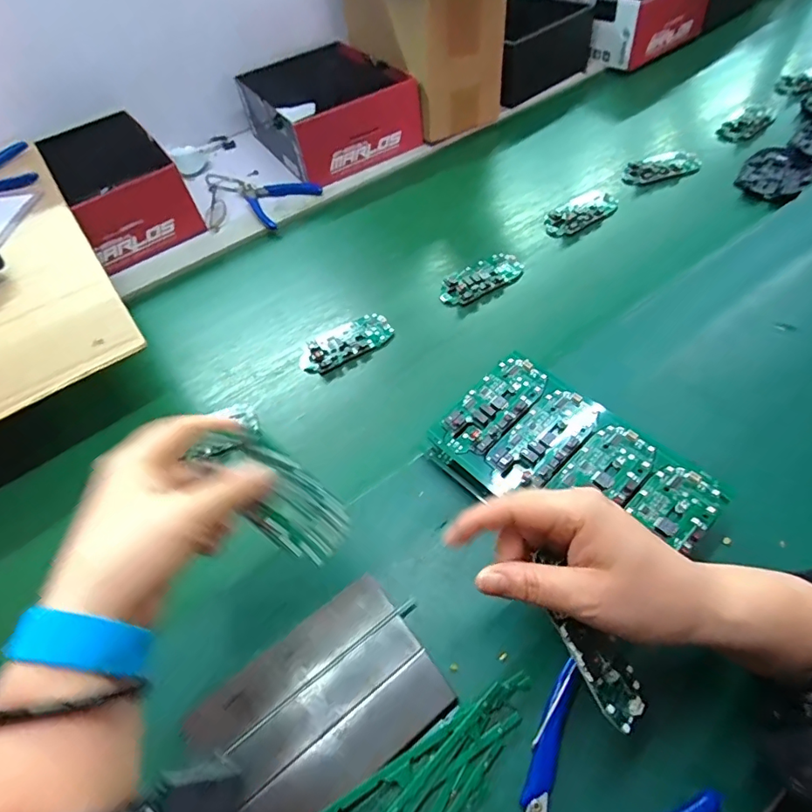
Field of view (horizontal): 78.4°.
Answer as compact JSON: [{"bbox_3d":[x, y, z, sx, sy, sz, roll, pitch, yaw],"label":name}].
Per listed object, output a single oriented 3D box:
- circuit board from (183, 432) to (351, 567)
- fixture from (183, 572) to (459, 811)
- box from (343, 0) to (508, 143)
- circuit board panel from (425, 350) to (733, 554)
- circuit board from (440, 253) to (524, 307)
[{"bbox_3d":[-0.081,0.053,0.310,0.103,0.011,0.045,43,63,-5],"label":"circuit board"},{"bbox_3d":[-0.053,0.188,0.314,0.143,0.010,0.096,-32,62,-20],"label":"fixture"},{"bbox_3d":[0.026,-0.542,0.705,0.172,0.213,0.243,-30,61,-18],"label":"box"},{"bbox_3d":[0.119,0.047,0.374,0.111,0.029,0.187,-42,61,-15],"label":"circuit board panel"},{"bbox_3d":[0.084,-0.144,0.567,0.101,0.018,0.047,-29,61,-18],"label":"circuit board"}]

